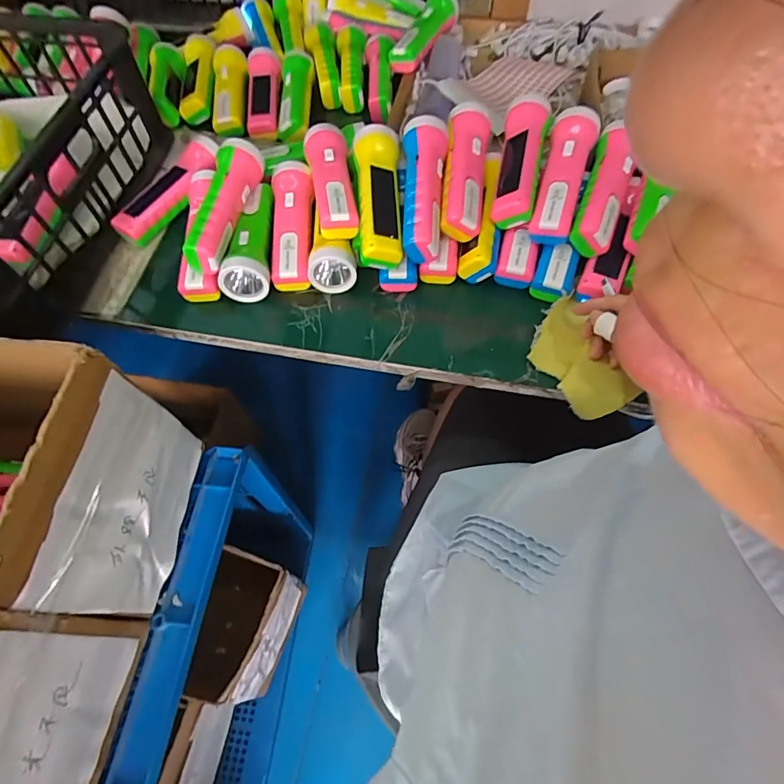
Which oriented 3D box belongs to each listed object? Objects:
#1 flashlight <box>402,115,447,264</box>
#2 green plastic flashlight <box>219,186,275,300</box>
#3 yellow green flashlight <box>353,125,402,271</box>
[{"bbox_3d":[0.033,-0.222,0.506,0.047,0.046,0.172,8,75,-19],"label":"flashlight"},{"bbox_3d":[-0.158,-0.181,0.536,0.051,0.050,0.160,2,61,2],"label":"green plastic flashlight"},{"bbox_3d":[-0.015,-0.214,0.501,0.048,0.046,0.163,-2,73,0],"label":"yellow green flashlight"}]

